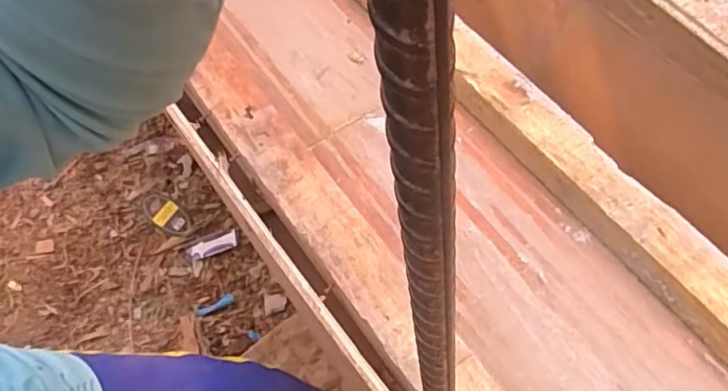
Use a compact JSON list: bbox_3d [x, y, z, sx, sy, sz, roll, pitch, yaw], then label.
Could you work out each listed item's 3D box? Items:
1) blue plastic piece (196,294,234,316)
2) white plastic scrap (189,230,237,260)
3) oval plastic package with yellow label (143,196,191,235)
[{"bbox_3d":[-0.216,0.160,0.797,0.056,0.005,0.015,-24,68,-9],"label":"blue plastic piece"},{"bbox_3d":[-0.231,0.078,0.842,0.074,0.010,0.027,-19,67,-7],"label":"white plastic scrap"},{"bbox_3d":[-0.312,0.031,0.867,0.092,0.005,0.039,33,71,14],"label":"oval plastic package with yellow label"}]

